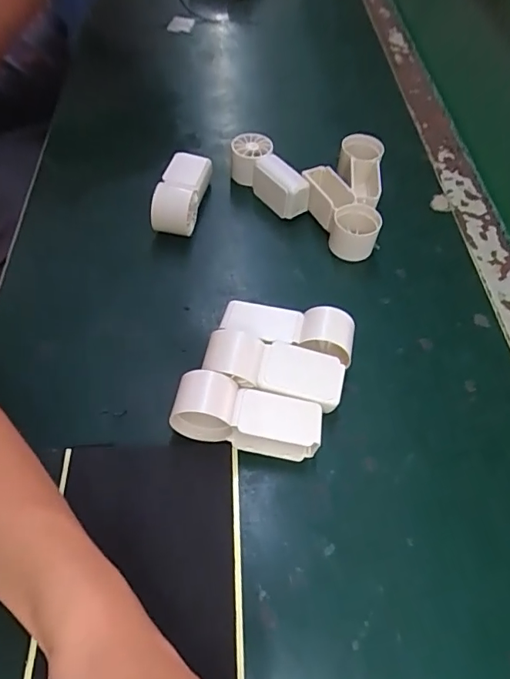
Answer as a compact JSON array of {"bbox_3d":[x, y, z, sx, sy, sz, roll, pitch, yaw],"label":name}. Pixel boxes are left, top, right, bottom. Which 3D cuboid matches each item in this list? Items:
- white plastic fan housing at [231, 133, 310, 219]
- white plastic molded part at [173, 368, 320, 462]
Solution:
[{"bbox_3d":[0.011,-0.153,0.448,0.031,0.037,0.089,-25,60,-21],"label":"white plastic fan housing"},{"bbox_3d":[-0.005,0.049,0.307,0.091,0.034,0.031,11,54,3],"label":"white plastic molded part"}]

